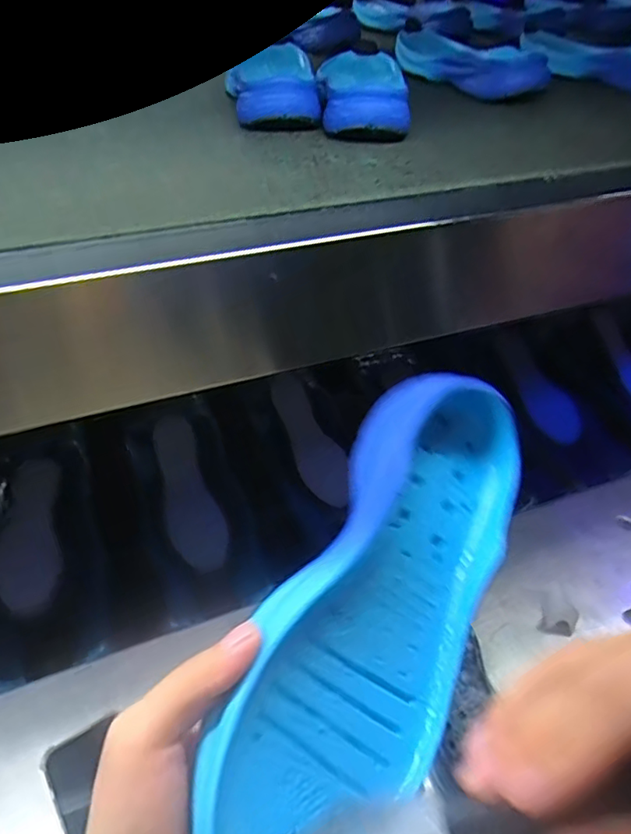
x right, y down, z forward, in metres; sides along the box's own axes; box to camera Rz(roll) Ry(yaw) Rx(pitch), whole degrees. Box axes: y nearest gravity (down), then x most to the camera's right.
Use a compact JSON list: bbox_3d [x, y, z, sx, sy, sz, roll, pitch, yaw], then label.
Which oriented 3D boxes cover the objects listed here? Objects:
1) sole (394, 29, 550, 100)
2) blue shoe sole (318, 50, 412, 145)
[{"bbox_3d":[0.164,-0.408,0.667,0.072,0.039,0.215,-22,50,-25],"label":"sole"},{"bbox_3d":[0.047,-0.325,0.572,0.081,0.035,0.225,2,41,-3],"label":"blue shoe sole"}]

